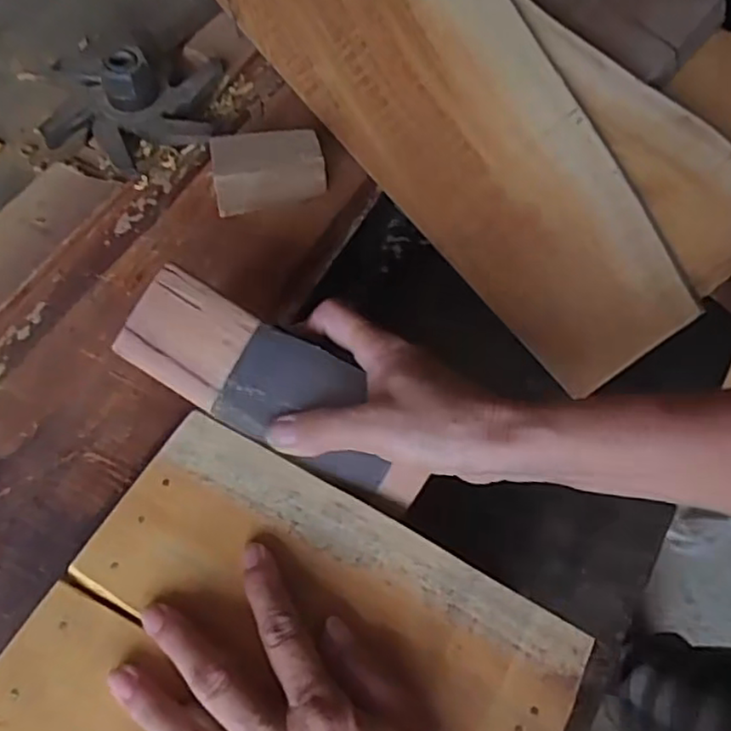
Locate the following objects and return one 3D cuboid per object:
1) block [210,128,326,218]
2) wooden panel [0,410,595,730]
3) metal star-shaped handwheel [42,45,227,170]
[{"bbox_3d":[-0.071,-0.143,0.493,0.080,0.037,0.042,-13,65,-9],"label":"block"},{"bbox_3d":[-0.049,0.159,0.296,0.228,0.012,0.225,29,65,11],"label":"wooden panel"},{"bbox_3d":[-0.178,-0.202,0.514,0.129,0.057,0.131,2,63,-2],"label":"metal star-shaped handwheel"}]

